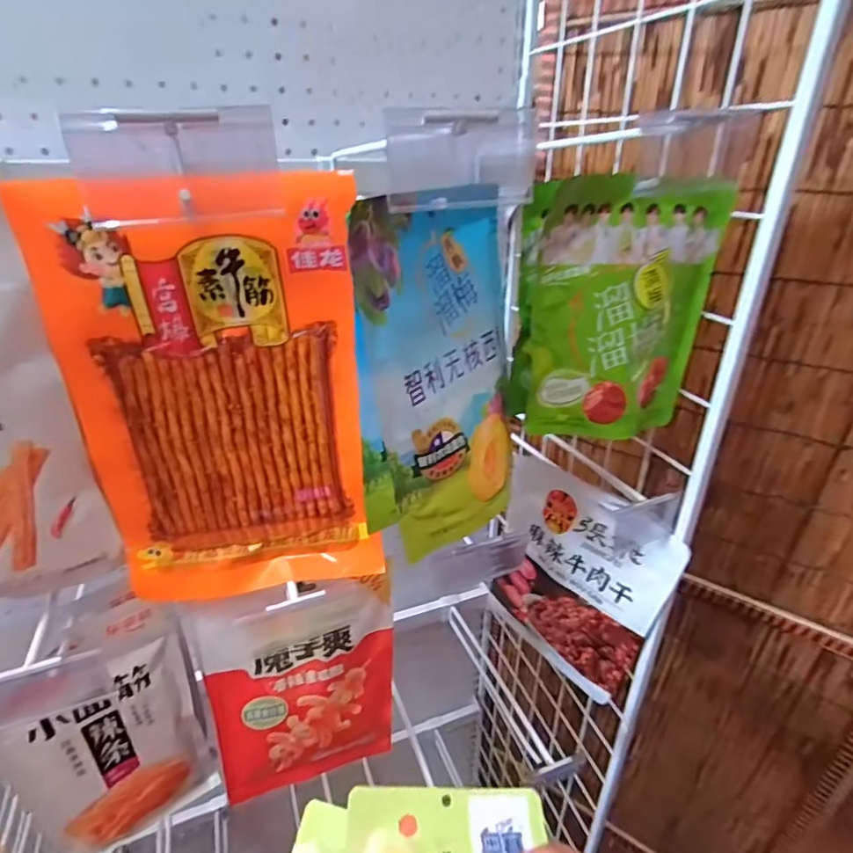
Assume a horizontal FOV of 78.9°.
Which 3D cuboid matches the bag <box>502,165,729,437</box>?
[{"bbox_3d":[0.136,-0.082,0.374,0.141,0.174,0.040,0,28,0],"label":"bag"}]

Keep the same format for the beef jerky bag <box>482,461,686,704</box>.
[{"bbox_3d":[0.156,0.158,0.546,0.181,0.229,0.037,23,36,36],"label":"beef jerky bag"}]

